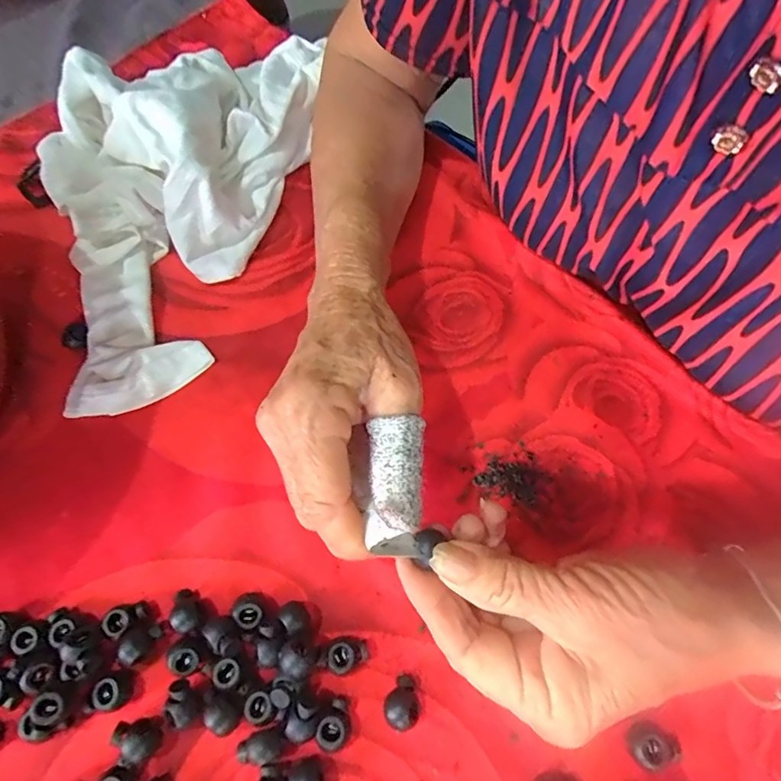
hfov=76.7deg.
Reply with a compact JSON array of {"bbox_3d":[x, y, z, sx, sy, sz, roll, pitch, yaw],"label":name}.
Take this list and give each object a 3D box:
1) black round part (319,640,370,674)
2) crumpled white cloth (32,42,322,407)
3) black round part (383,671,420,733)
[{"bbox_3d":[-0.021,0.119,0.221,0.020,0.013,0.012,-25,66,-9],"label":"black round part"},{"bbox_3d":[-0.148,-0.137,0.310,0.150,0.071,0.299,15,66,10],"label":"crumpled white cloth"},{"bbox_3d":[0.006,0.134,0.212,0.014,0.013,0.019,29,69,16],"label":"black round part"}]

